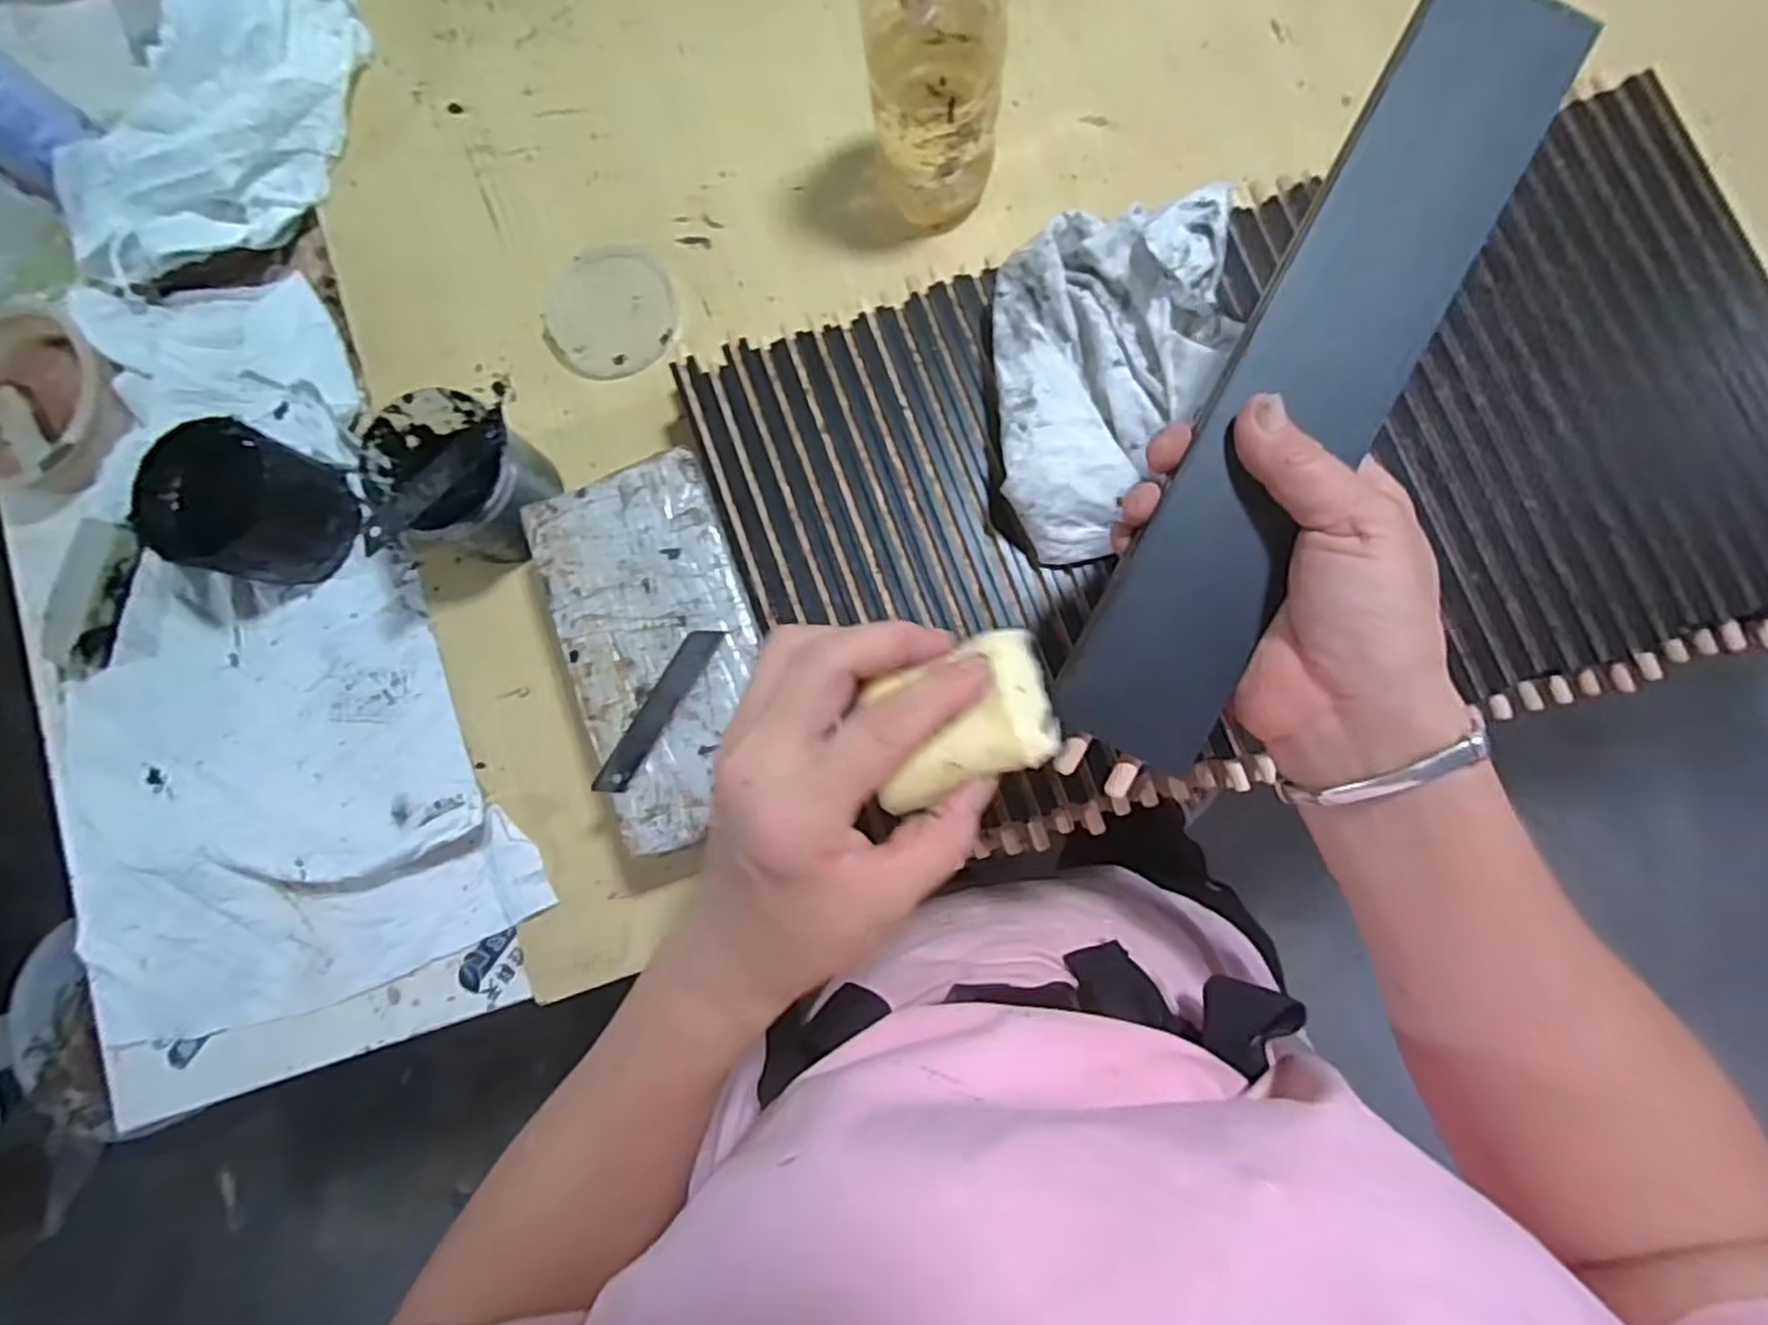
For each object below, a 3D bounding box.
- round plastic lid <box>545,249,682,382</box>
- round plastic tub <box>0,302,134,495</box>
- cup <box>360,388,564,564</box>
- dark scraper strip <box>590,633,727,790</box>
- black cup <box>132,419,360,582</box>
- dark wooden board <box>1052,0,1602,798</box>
[{"bbox_3d":[-0.175,-0.223,0.483,0.084,0.011,0.084,0,87,3],"label":"round plastic lid"},{"bbox_3d":[-0.558,-0.175,0.502,0.123,0.050,0.121,0,87,3],"label":"round plastic tub"},{"bbox_3d":[-0.238,-0.102,0.440,0.082,0.091,0.085,0,87,3],"label":"cup"},{"bbox_3d":[-0.116,0.025,0.393,0.016,0.004,0.098,31,87,6],"label":"dark scraper strip"},{"bbox_3d":[-0.386,-0.097,0.457,0.091,0.075,0.084,0,87,3],"label":"black cup"},{"bbox_3d":[0.147,-0.094,0.265,0.057,0.017,0.299,29,93,4],"label":"dark wooden board"}]

